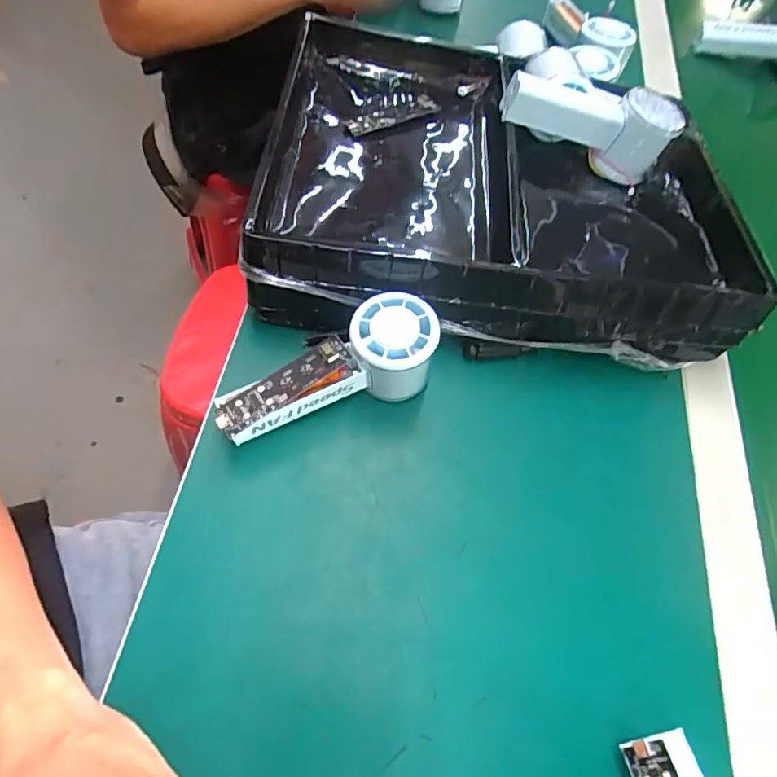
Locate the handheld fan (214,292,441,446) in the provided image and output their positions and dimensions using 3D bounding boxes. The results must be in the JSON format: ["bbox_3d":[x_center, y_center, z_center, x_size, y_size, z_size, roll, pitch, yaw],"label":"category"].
[{"bbox_3d":[-0.042,-0.011,0.356,0.148,0.062,0.057,-15,64,-15],"label":"handheld fan"}]

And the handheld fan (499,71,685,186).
[{"bbox_3d":[0.169,-0.229,0.460,0.152,0.063,0.043,11,50,-6],"label":"handheld fan"}]

